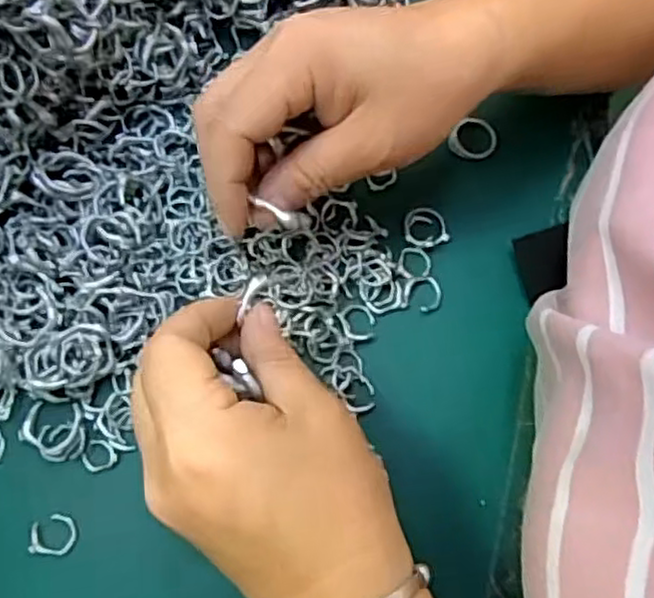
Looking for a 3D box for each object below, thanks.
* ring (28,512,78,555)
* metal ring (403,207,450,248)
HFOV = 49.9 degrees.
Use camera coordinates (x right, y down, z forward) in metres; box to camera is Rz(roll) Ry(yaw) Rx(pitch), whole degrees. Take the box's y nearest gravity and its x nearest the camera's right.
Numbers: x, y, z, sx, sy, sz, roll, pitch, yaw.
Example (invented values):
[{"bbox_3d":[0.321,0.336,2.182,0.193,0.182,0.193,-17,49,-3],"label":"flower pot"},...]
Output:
[{"bbox_3d":[-0.113,0.097,0.289,0.018,0.004,0.016,4,74,-1],"label":"ring"},{"bbox_3d":[0.046,-0.034,0.334,0.020,0.004,0.020,1,74,-2],"label":"metal ring"}]

